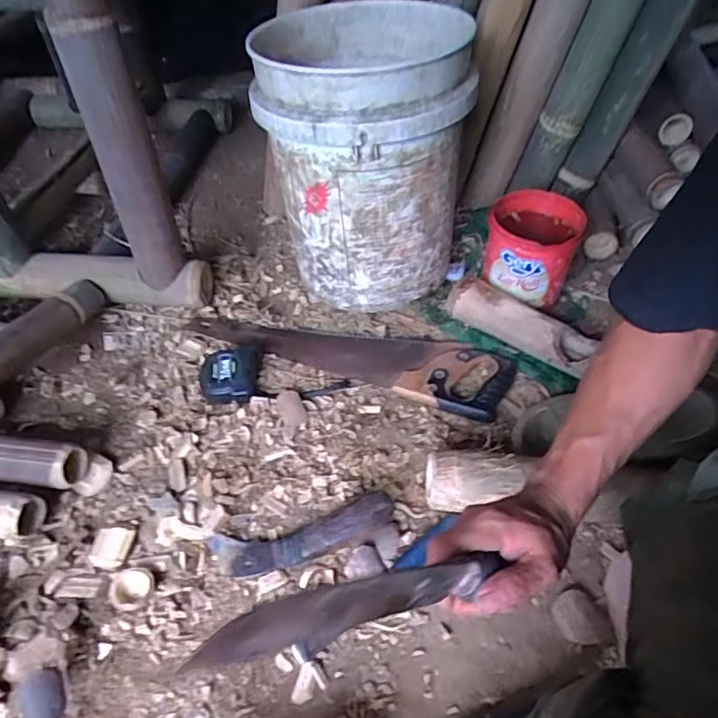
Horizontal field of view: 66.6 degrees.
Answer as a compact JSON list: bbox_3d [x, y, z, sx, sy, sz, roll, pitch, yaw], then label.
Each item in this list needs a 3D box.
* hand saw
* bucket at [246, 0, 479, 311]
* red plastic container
[{"bbox_3d":[-0.015,-0.017,0.842,0.479,0.027,0.114,16,49,15],"label":"hand saw"},{"bbox_3d":[0.007,-0.304,0.868,0.293,0.381,0.316,0,47,0],"label":"bucket"},{"bbox_3d":[0.272,-0.166,0.887,0.136,0.150,0.128,18,50,16],"label":"red plastic container"}]

